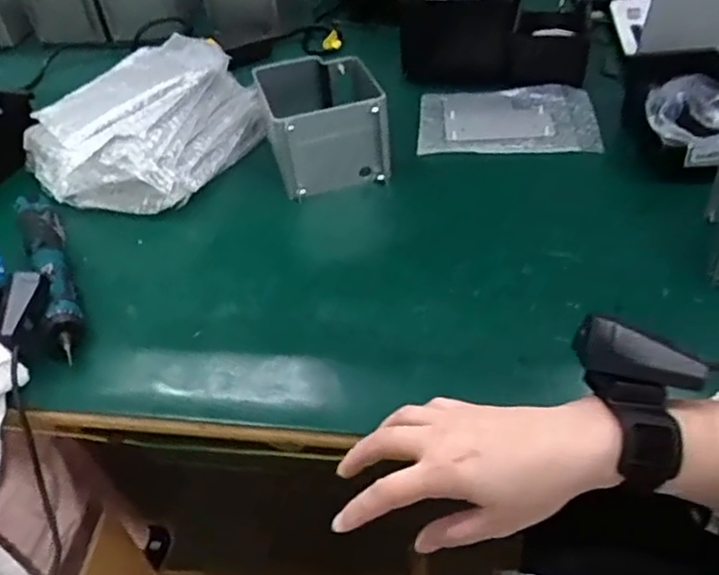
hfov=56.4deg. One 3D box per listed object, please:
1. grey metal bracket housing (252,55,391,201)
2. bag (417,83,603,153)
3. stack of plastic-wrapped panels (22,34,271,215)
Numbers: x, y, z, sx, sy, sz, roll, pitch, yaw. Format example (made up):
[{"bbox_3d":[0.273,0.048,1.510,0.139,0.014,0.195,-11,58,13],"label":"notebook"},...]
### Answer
[{"bbox_3d":[-0.043,-0.198,0.803,0.138,0.096,0.159,-10,42,-4],"label":"grey metal bracket housing"},{"bbox_3d":[0.193,-0.224,0.888,0.224,0.018,0.154,0,43,8],"label":"bag"},{"bbox_3d":[-0.267,-0.201,0.828,0.211,0.108,0.267,18,48,25],"label":"stack of plastic-wrapped panels"}]

